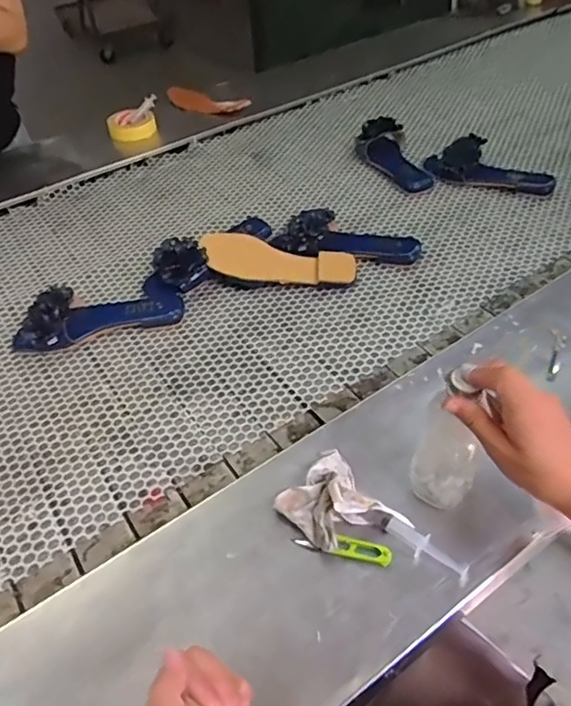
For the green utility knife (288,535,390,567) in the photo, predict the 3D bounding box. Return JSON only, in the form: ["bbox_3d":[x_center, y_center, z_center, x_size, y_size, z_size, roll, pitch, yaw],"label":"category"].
[{"bbox_3d":[0.058,0.200,0.577,0.100,0.016,0.020,7,47,11],"label":"green utility knife"}]

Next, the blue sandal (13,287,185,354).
[{"bbox_3d":[-0.295,-0.070,0.870,0.254,0.075,0.105,-16,45,-10],"label":"blue sandal"}]

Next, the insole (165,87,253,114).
[{"bbox_3d":[-0.194,-0.623,1.401,0.231,0.053,0.054,19,50,23],"label":"insole"}]

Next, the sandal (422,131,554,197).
[{"bbox_3d":[0.405,-0.377,1.109,0.246,0.060,0.110,17,49,22],"label":"sandal"}]

